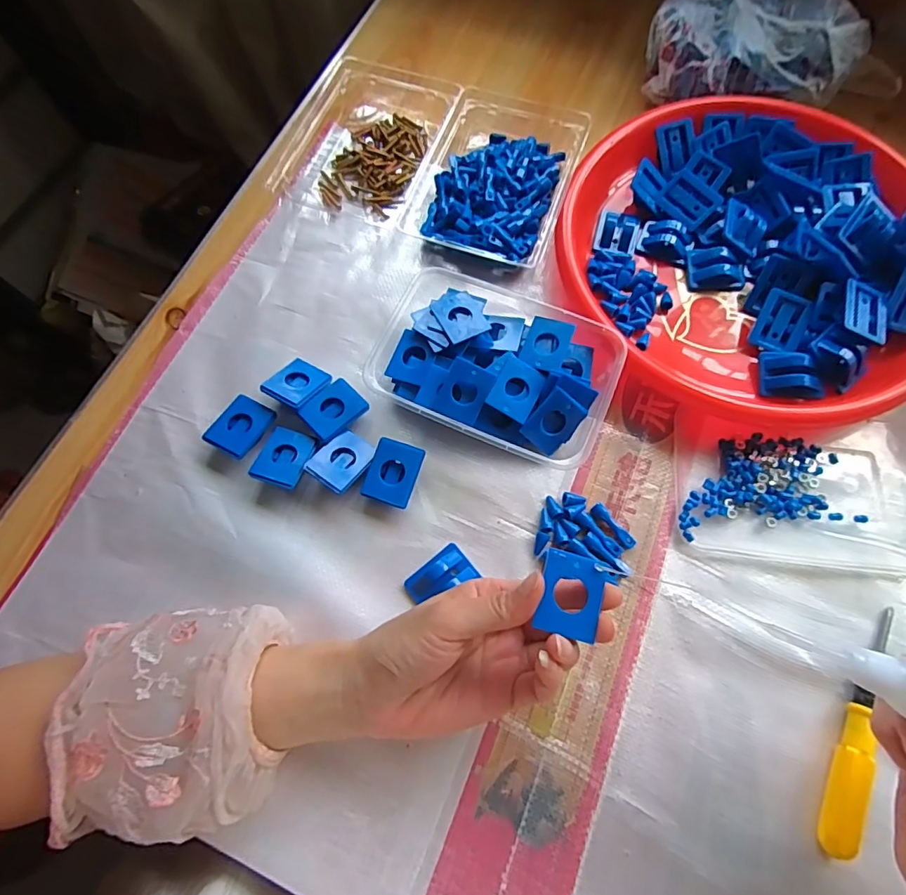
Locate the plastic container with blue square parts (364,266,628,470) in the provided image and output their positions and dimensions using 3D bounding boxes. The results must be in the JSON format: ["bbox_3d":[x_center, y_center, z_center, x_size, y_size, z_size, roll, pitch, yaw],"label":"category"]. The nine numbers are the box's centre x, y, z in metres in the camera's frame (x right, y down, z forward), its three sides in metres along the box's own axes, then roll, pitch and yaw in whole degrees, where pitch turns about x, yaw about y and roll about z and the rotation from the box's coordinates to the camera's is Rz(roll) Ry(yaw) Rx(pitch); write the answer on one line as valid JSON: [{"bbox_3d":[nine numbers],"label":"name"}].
[{"bbox_3d":[0.035,-0.066,0.374,0.167,0.037,0.140,20,72,9],"label":"plastic container with blue square parts"}]

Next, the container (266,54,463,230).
[{"bbox_3d":[-0.073,-0.290,0.457,0.136,0.031,0.192,19,72,9],"label":"container"}]

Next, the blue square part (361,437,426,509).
[{"bbox_3d":[-0.041,0.020,0.357,0.034,0.019,0.043,17,71,8],"label":"blue square part"}]

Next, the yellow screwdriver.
[{"bbox_3d":[0.242,0.164,0.295,0.014,0.018,0.142,25,73,11],"label":"yellow screwdriver"}]

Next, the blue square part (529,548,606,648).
[{"bbox_3d":[0.060,0.075,0.254,0.030,0.004,0.040,16,71,8],"label":"blue square part"}]

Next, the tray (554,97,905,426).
[{"bbox_3d":[0.230,-0.159,0.393,0.276,0.047,0.271,-1,70,2],"label":"tray"}]

